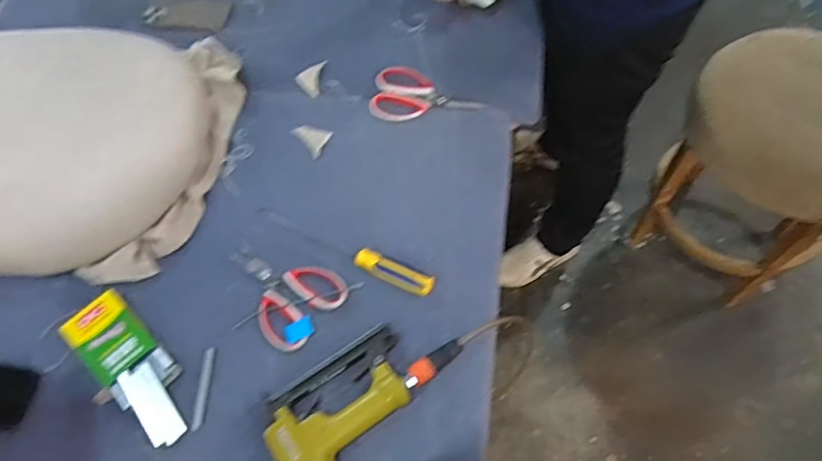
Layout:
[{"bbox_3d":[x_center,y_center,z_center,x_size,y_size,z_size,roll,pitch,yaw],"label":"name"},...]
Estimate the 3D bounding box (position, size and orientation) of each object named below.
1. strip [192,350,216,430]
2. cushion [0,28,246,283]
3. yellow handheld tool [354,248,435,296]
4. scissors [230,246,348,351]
[{"bbox_3d":[-0.265,0.200,0.715,0.013,0.004,0.103,0,60,3],"label":"strip"},{"bbox_3d":[-0.536,-0.146,0.866,0.471,0.081,0.445,2,60,4],"label":"cushion"},{"bbox_3d":[-0.025,0.056,0.777,0.118,0.011,0.032,24,64,16],"label":"yellow handheld tool"},{"bbox_3d":[-0.181,0.076,0.770,0.167,0.008,0.118,36,68,21],"label":"scissors"}]

